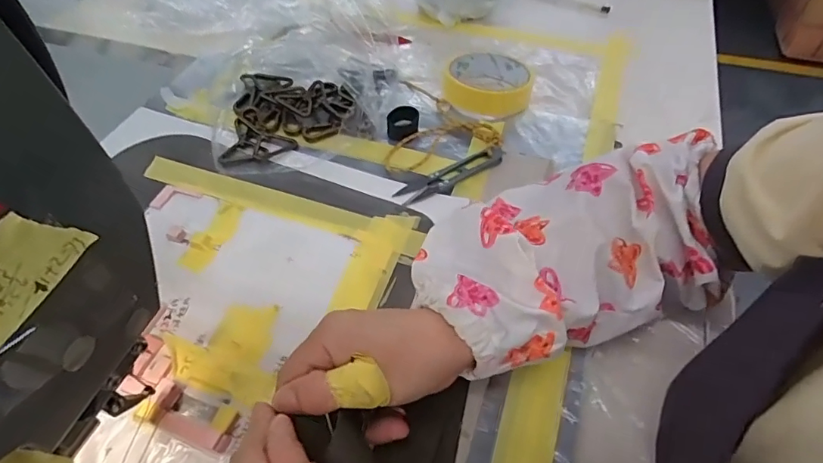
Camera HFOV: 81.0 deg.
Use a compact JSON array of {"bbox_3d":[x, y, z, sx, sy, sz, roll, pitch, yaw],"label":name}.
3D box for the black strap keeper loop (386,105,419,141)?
[{"bbox_3d":[-0.008,-0.101,0.442,0.027,0.015,0.027,3,52,2],"label":"black strap keeper loop"}]

